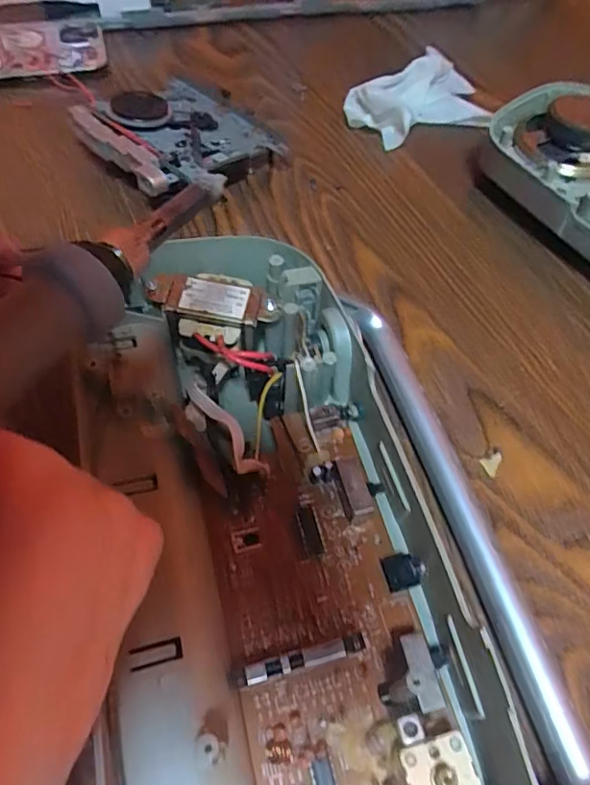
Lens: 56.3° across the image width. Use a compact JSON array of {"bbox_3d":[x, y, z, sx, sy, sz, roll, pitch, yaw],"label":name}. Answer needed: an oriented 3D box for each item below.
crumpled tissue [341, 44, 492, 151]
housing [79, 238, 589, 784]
[{"bbox_3d":[0.086,-0.206,0.389,0.097,0.031,0.055,-17,60,-12],"label":"crumpled tissue"},{"bbox_3d":[0.007,0.059,0.208,0.147,0.055,0.272,-11,59,-8],"label":"housing"}]

